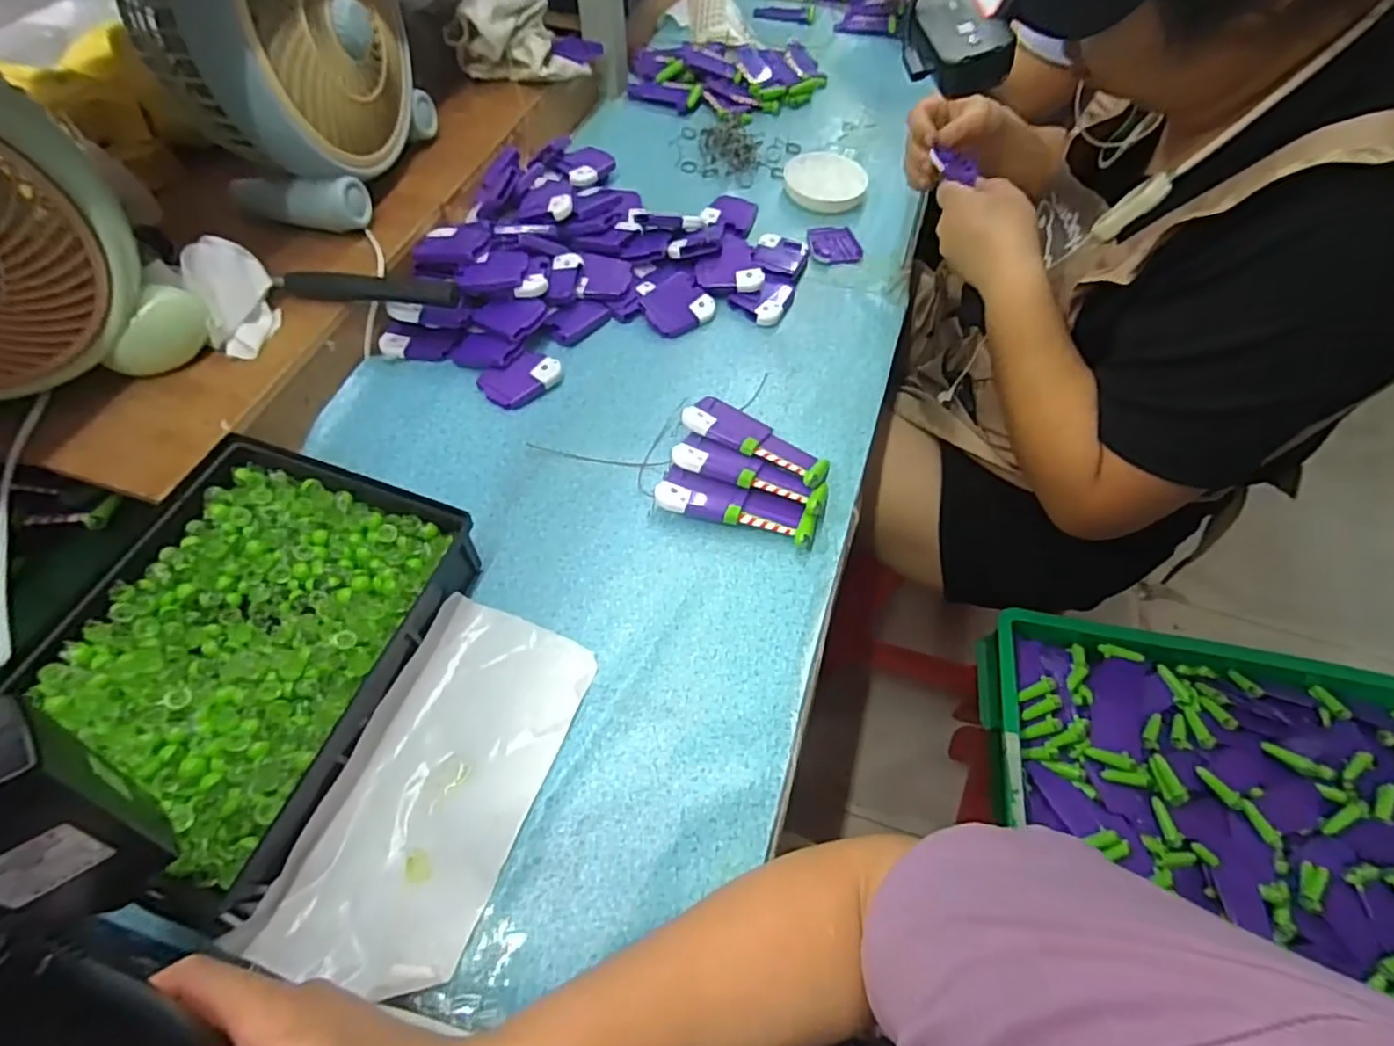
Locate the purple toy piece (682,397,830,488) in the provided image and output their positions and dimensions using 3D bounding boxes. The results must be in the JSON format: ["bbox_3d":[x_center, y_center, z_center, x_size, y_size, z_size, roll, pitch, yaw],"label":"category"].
[{"bbox_3d":[0.049,-0.065,0.513,0.117,0.029,0.046,25,59,12],"label":"purple toy piece"}]

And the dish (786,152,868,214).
[{"bbox_3d":[0.138,-0.378,0.701,0.079,0.015,0.096,-28,64,-20],"label":"dish"}]

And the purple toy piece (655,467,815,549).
[{"bbox_3d":[0.029,-0.009,0.482,0.118,0.022,0.033,14,58,5],"label":"purple toy piece"}]

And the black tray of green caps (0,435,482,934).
[{"bbox_3d":[-0.274,0.072,0.395,0.190,0.049,0.239,19,58,8],"label":"black tray of green caps"}]

